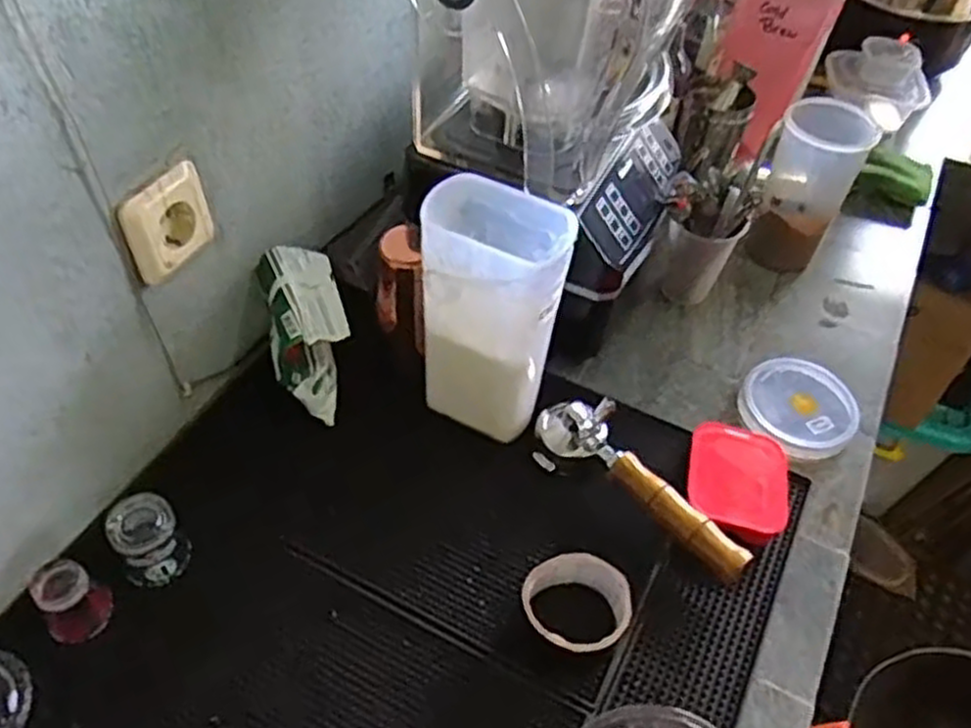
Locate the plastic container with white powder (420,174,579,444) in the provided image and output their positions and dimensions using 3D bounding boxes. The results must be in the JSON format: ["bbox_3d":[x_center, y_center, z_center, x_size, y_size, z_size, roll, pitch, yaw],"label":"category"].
[{"bbox_3d":[0.004,-0.038,0.699,0.117,0.243,0.081,14,50,7],"label":"plastic container with white powder"}]

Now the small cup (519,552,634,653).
[{"bbox_3d":[0.072,0.201,0.627,0.082,0.053,0.076,3,49,-3],"label":"small cup"}]

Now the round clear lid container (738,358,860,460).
[{"bbox_3d":[0.327,0.046,0.806,0.117,0.025,0.122,3,49,-3],"label":"round clear lid container"}]

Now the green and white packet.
[{"bbox_3d":[-0.172,-0.024,0.744,0.074,0.132,0.116,-12,52,-15],"label":"green and white packet"}]

